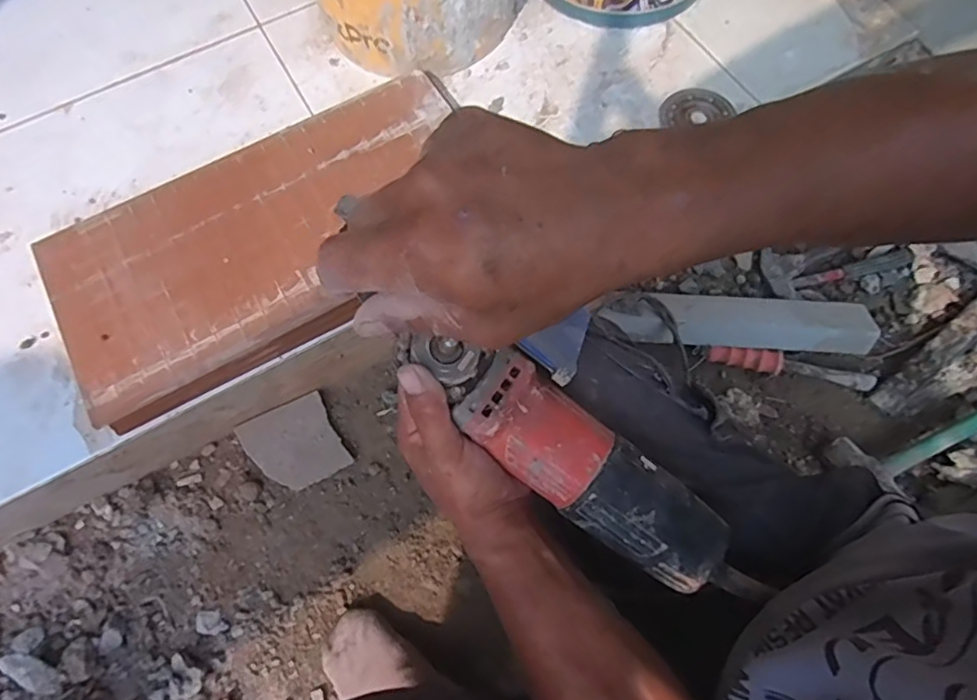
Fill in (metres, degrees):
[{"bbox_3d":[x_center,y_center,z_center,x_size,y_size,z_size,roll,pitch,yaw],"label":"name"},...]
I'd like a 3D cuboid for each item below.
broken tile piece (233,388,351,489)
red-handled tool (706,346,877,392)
[{"bbox_3d":[-0.241,0.119,0.731,0.105,0.006,0.104,-29,82,-11],"label":"broken tile piece"},{"bbox_3d":[0.381,0.021,0.741,0.198,0.020,0.022,11,68,7],"label":"red-handled tool"}]

